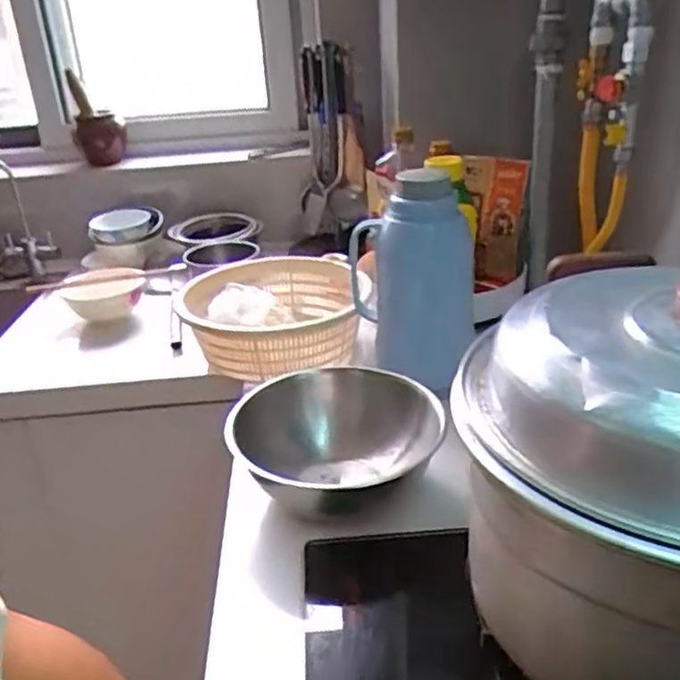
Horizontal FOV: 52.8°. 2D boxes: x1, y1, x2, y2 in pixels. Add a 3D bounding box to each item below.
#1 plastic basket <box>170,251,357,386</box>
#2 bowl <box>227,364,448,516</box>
[{"bbox_3d":[-0.102,-0.044,1.042,0.244,0.086,0.308,-6,26,-3],"label":"plastic basket"},{"bbox_3d":[-0.006,0.114,0.721,0.206,0.093,0.203,-3,25,2],"label":"bowl"}]

